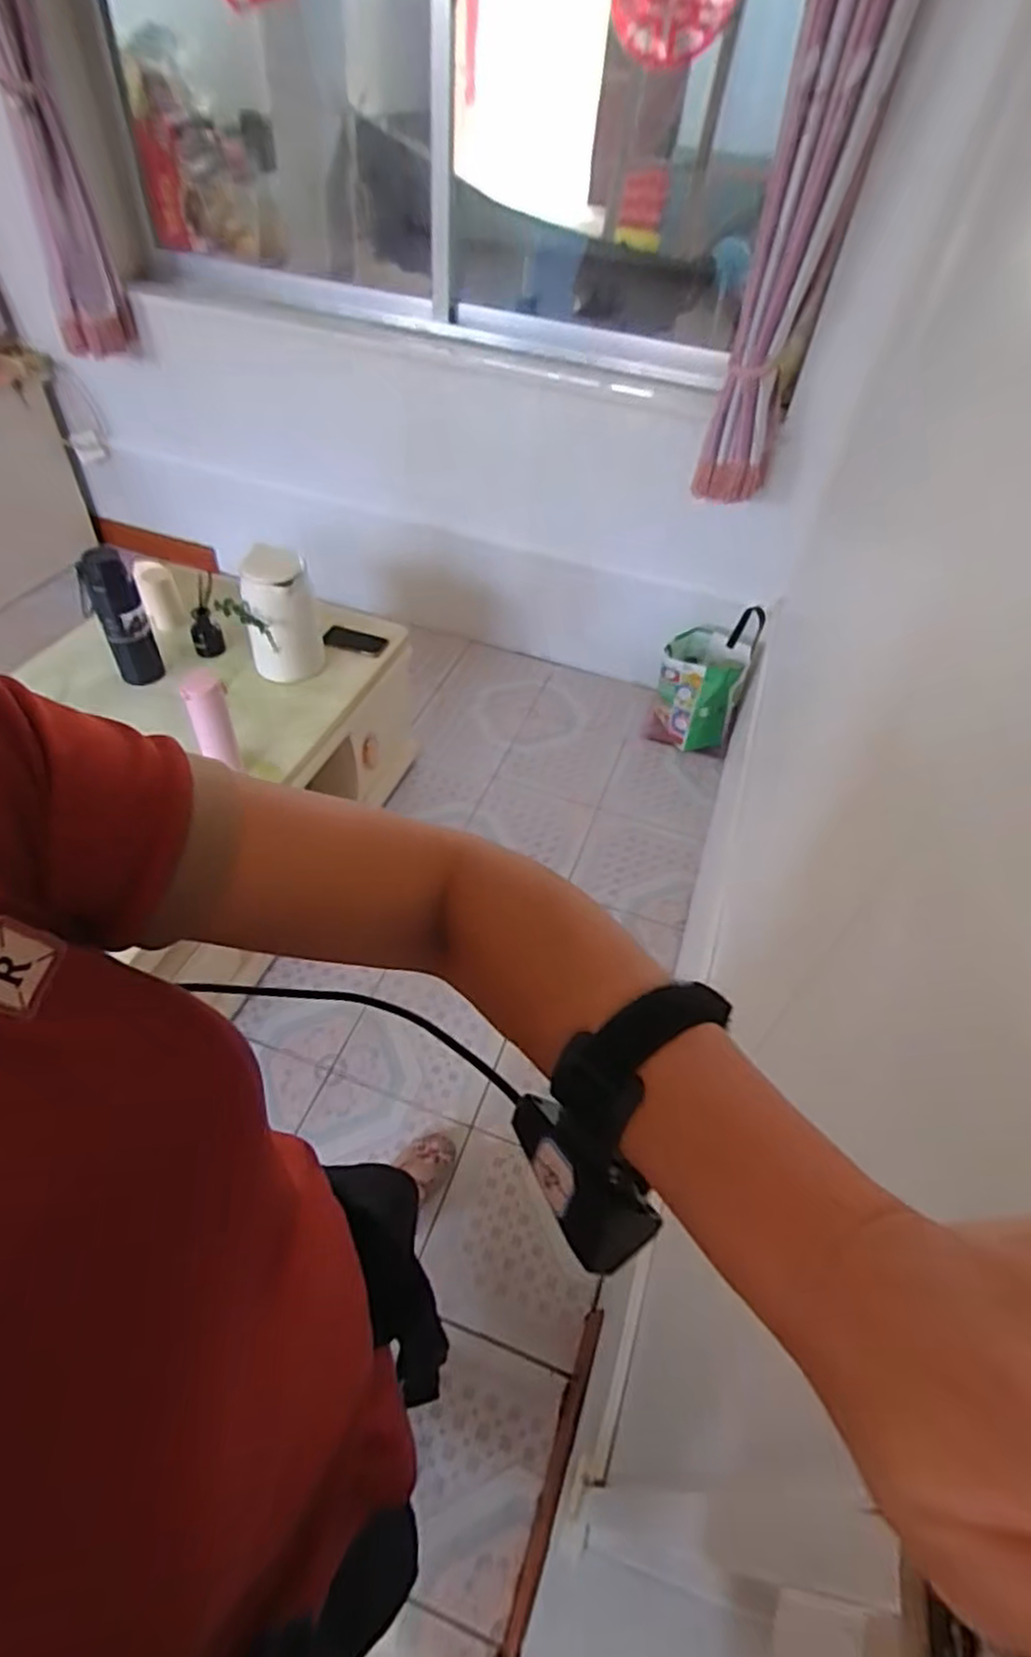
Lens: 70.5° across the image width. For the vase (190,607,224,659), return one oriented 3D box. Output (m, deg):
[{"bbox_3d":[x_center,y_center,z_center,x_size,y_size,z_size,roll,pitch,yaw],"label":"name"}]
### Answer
[{"bbox_3d":[-0.700,-0.443,1.655,0.066,0.108,0.061,-14,52,-17],"label":"vase"}]

